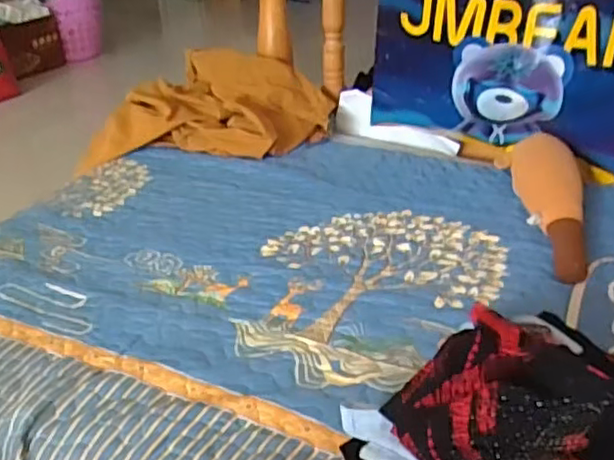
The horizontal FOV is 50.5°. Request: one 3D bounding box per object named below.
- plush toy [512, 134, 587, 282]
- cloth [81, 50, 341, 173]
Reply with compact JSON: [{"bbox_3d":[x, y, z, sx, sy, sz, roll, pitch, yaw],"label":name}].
[{"bbox_3d":[0.350,-0.032,0.914,0.075,0.057,0.287,1,44,4],"label":"plush toy"},{"bbox_3d":[-0.185,-0.235,1.228,0.452,0.124,0.274,1,31,2],"label":"cloth"}]

